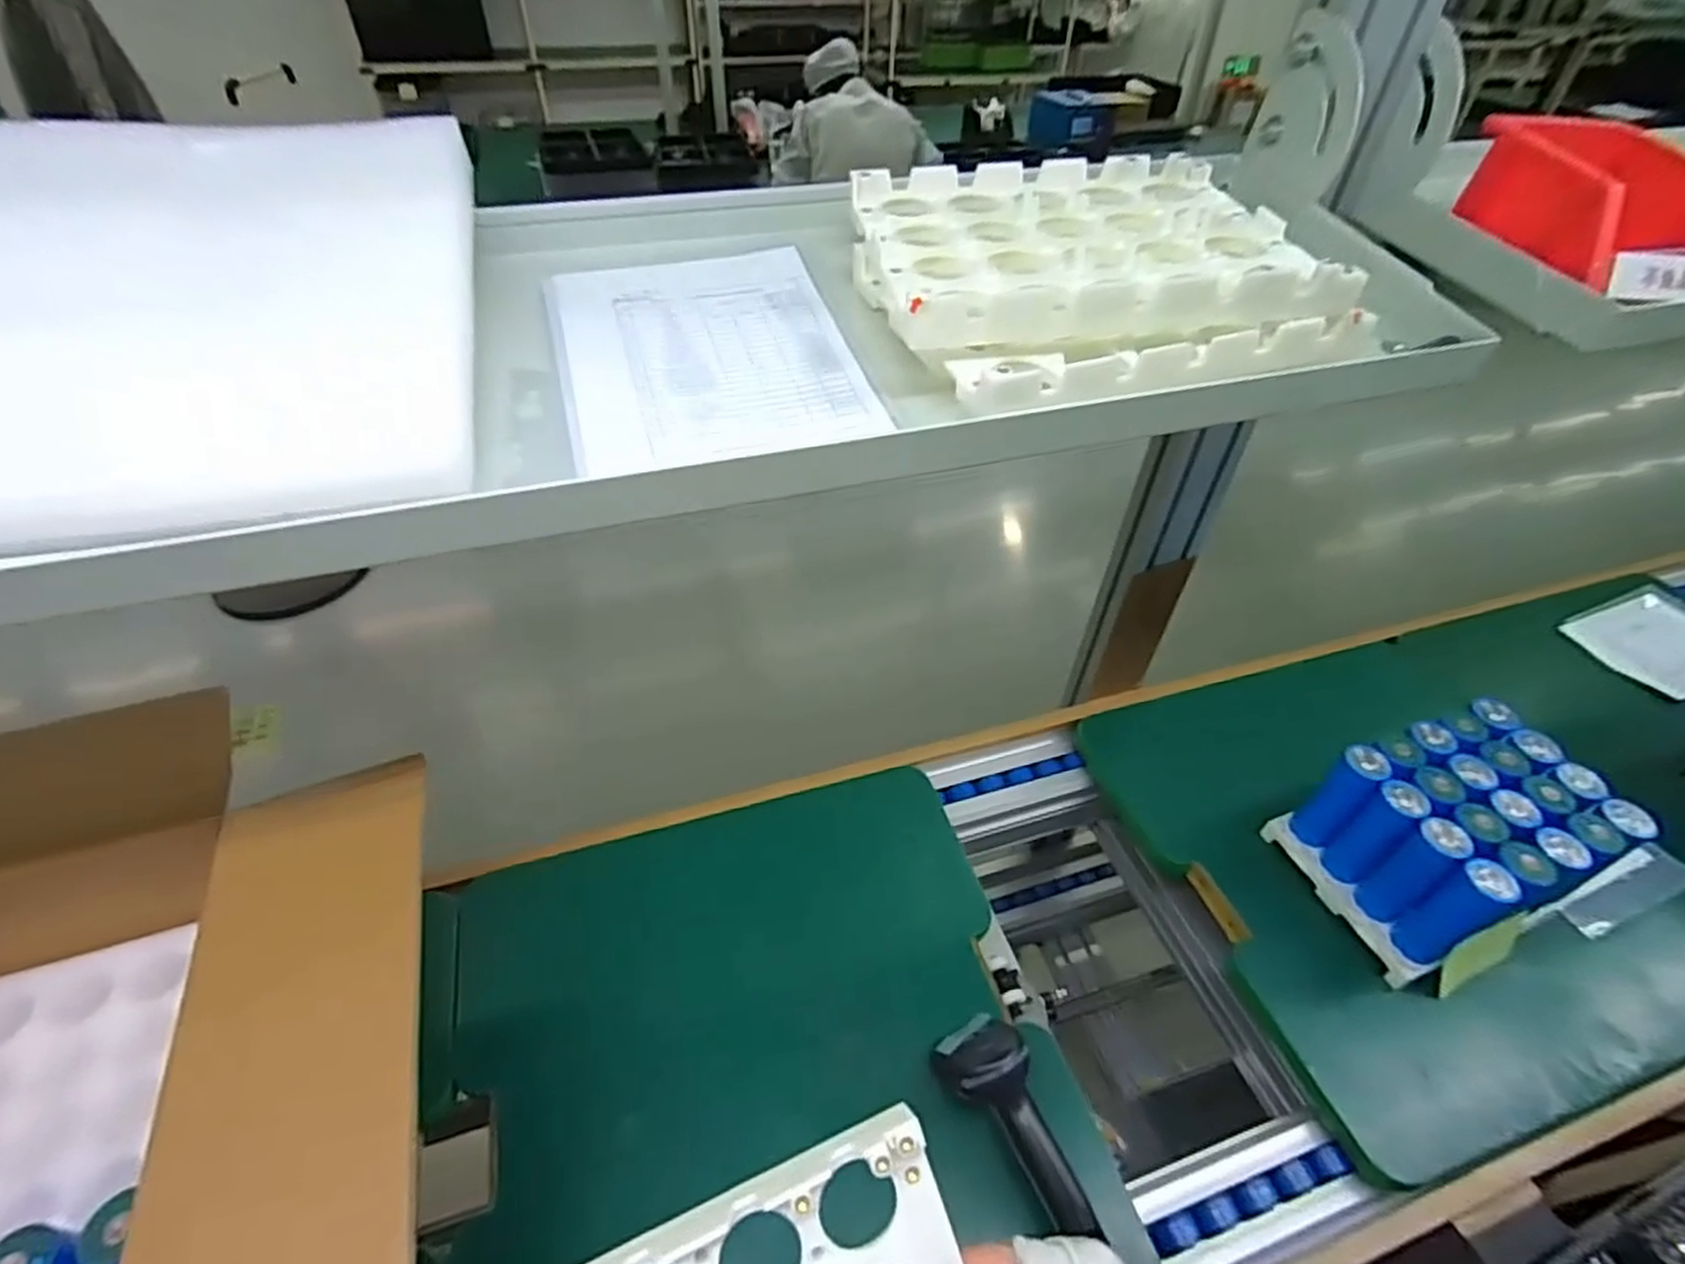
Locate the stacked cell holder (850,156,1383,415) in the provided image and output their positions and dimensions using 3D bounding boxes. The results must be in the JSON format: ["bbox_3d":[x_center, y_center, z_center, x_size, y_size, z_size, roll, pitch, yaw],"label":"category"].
[{"bbox_3d":[0.133,-0.209,0.432,0.252,0.055,0.214,-13,46,-15],"label":"stacked cell holder"}]

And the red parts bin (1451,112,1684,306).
[{"bbox_3d":[0.490,-0.276,0.492,0.097,0.064,0.135,0,44,-3],"label":"red parts bin"}]

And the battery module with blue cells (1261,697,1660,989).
[{"bbox_3d":[0.589,0.204,0.748,0.213,0.166,0.174,-14,46,-17],"label":"battery module with blue cells"}]

